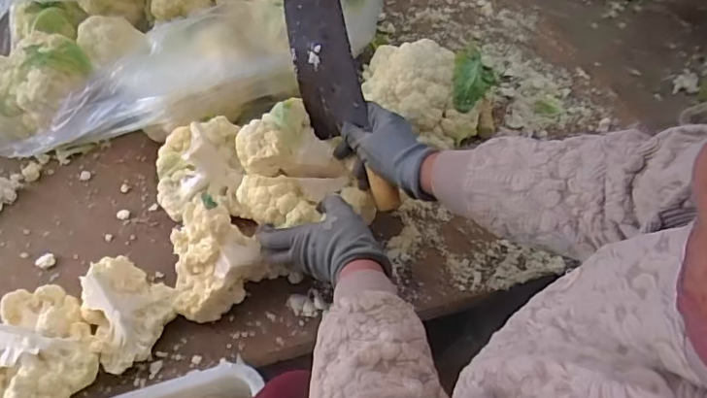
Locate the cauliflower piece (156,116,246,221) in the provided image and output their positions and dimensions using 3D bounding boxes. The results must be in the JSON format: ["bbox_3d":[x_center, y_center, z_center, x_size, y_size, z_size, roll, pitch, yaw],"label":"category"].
[{"bbox_3d":[-0.206,-0.043,0.730,0.109,0.076,0.119,-12,50,-5],"label":"cauliflower piece"}]

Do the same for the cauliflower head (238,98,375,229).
[{"bbox_3d":[-0.065,-0.031,0.653,0.147,0.110,0.134,-29,53,-19],"label":"cauliflower head"}]

